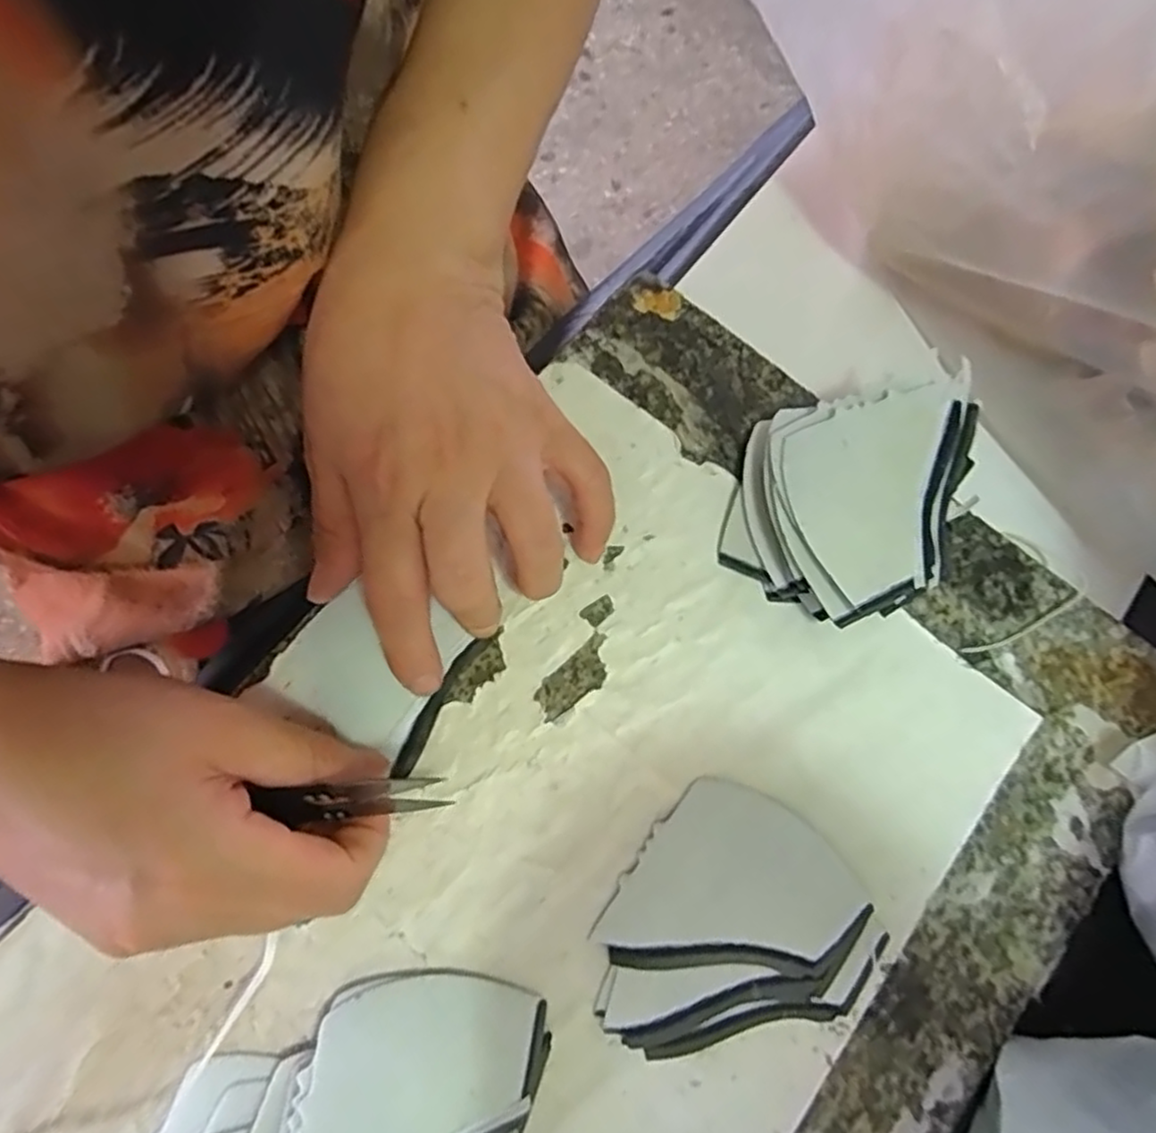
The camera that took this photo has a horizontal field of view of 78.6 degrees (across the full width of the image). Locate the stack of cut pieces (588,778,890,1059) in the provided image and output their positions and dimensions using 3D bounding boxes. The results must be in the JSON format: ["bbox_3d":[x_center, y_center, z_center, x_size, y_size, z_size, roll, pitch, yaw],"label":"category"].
[{"bbox_3d":[0.057,0.135,0.252,0.088,0.011,0.094,34,78,7],"label":"stack of cut pieces"}]

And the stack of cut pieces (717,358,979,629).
[{"bbox_3d":[0.109,-0.032,0.286,0.079,0.029,0.103,23,77,4],"label":"stack of cut pieces"}]

